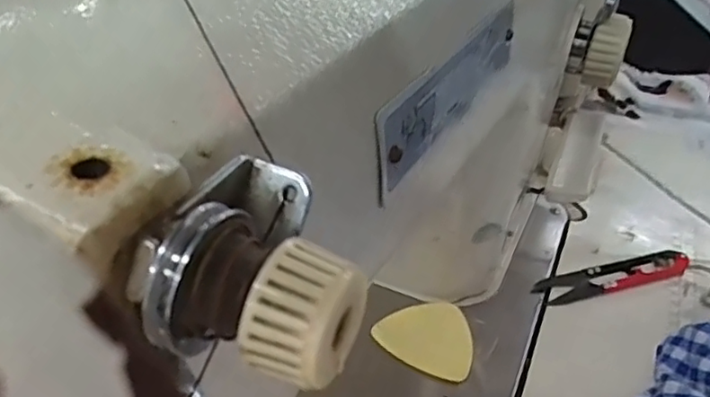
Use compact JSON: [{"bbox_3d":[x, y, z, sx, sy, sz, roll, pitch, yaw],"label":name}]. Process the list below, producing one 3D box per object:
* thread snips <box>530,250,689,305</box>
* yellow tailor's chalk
[{"bbox_3d":[0.163,0.050,0.400,0.105,0.016,0.022,-7,38,-19],"label":"thread snips"},{"bbox_3d":[0.042,0.075,0.348,0.052,0.010,0.049,5,36,-4],"label":"yellow tailor's chalk"}]

